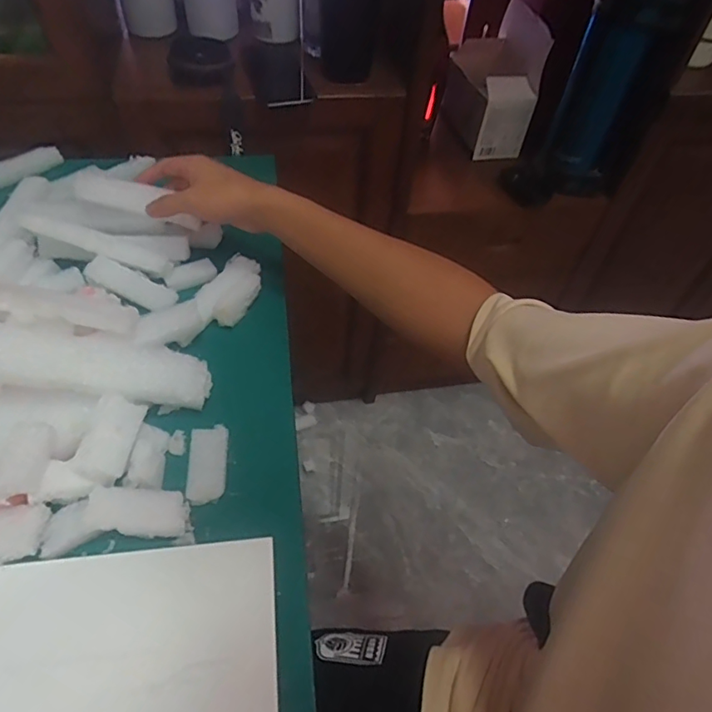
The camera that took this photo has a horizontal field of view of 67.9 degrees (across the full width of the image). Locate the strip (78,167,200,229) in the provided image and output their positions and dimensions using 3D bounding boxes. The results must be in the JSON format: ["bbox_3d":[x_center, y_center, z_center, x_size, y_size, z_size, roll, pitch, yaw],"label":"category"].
[{"bbox_3d":[-0.218,-0.159,0.538,0.121,0.031,0.017,17,50,-17],"label":"strip"}]

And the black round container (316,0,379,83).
[{"bbox_3d":[-0.012,-0.465,0.722,0.081,0.141,0.081,-1,52,-5],"label":"black round container"}]

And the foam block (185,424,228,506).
[{"bbox_3d":[-0.121,0.088,0.432,0.029,0.008,0.068,-4,52,-7],"label":"foam block"}]

